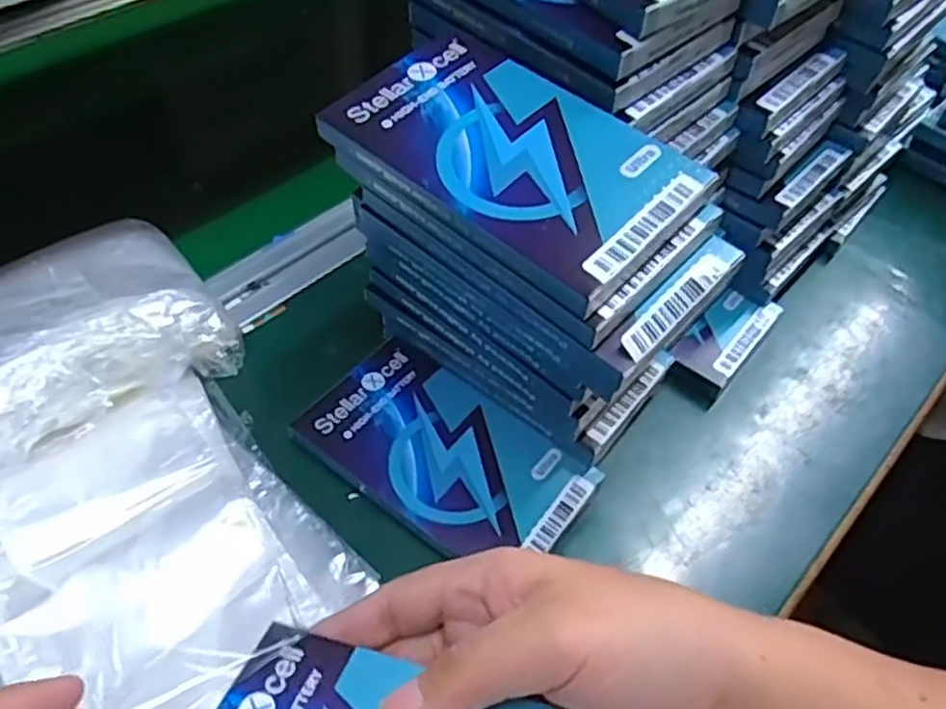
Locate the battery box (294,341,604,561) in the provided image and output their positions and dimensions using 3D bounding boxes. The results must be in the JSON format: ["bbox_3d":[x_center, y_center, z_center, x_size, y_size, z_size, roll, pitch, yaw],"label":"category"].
[{"bbox_3d":[-0.014,0.049,0.366,0.133,0.012,0.074,31,56,19],"label":"battery box"}]

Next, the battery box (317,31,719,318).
[{"bbox_3d":[0.013,-0.075,0.285,0.130,0.018,0.082,38,59,24],"label":"battery box"}]

